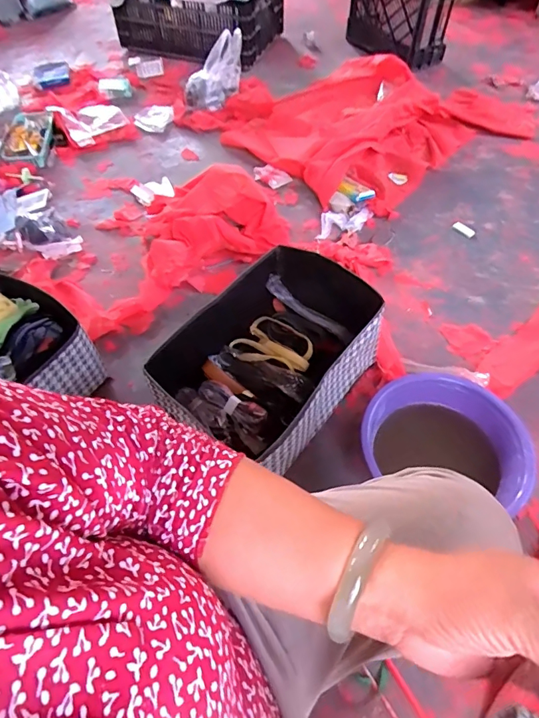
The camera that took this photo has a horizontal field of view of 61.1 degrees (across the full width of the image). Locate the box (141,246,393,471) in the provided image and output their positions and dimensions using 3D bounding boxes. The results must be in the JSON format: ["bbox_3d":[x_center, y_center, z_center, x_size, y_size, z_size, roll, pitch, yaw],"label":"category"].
[{"bbox_3d":[0.026,-0.034,0.933,0.320,0.182,0.429,30,58,19],"label":"box"}]

